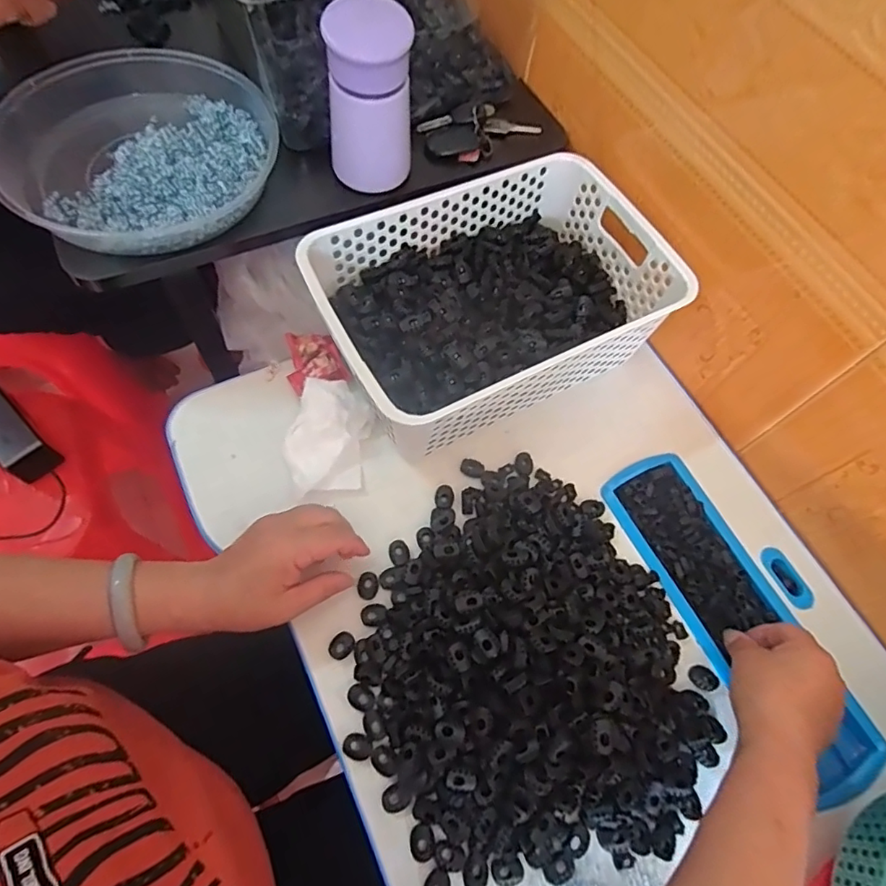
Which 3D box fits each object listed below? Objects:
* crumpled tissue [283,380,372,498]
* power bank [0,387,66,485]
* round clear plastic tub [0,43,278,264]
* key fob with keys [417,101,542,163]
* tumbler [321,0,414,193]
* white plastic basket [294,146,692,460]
[{"bbox_3d":[-0.104,-0.004,0.502,0.068,0.029,0.101,8,68,2],"label":"crumpled tissue"},{"bbox_3d":[-0.532,-0.018,0.669,0.141,0.046,0.052,41,73,14],"label":"power bank"},{"bbox_3d":[-0.275,-0.262,0.506,0.229,0.067,0.229,0,68,-1],"label":"round clear plastic tub"},{"bbox_3d":[0.039,-0.321,0.564,0.120,0.019,0.065,-24,71,-11],"label":"key fob with keys"},{"bbox_3d":[-0.061,-0.289,0.473,0.070,0.134,0.062,3,68,0],"label":"tumbler"},{"bbox_3d":[0.050,-0.137,0.515,0.310,0.100,0.205,-27,71,-11],"label":"white plastic basket"}]

